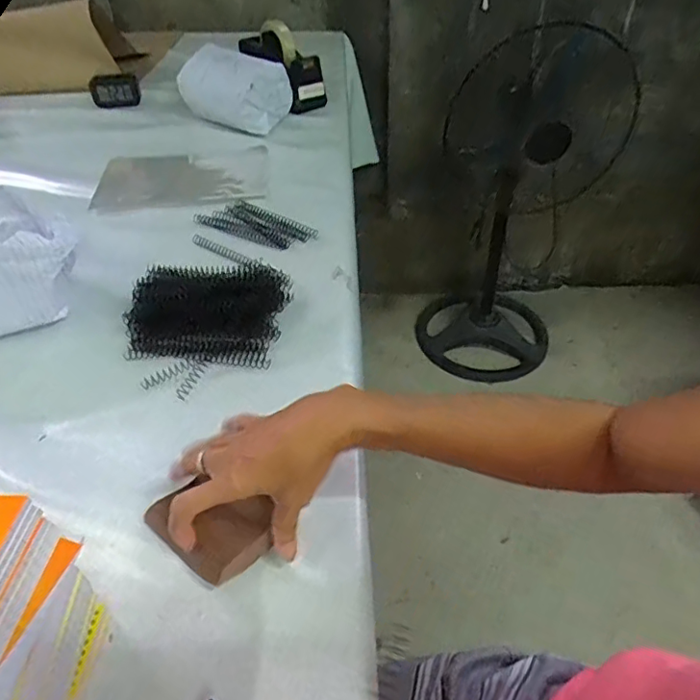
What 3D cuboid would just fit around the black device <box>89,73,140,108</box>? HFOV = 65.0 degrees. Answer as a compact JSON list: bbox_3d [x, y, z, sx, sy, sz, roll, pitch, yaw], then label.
[{"bbox_3d":[-0.469,-0.517,1.090,0.099,0.057,0.016,-2,44,2],"label":"black device"}]

